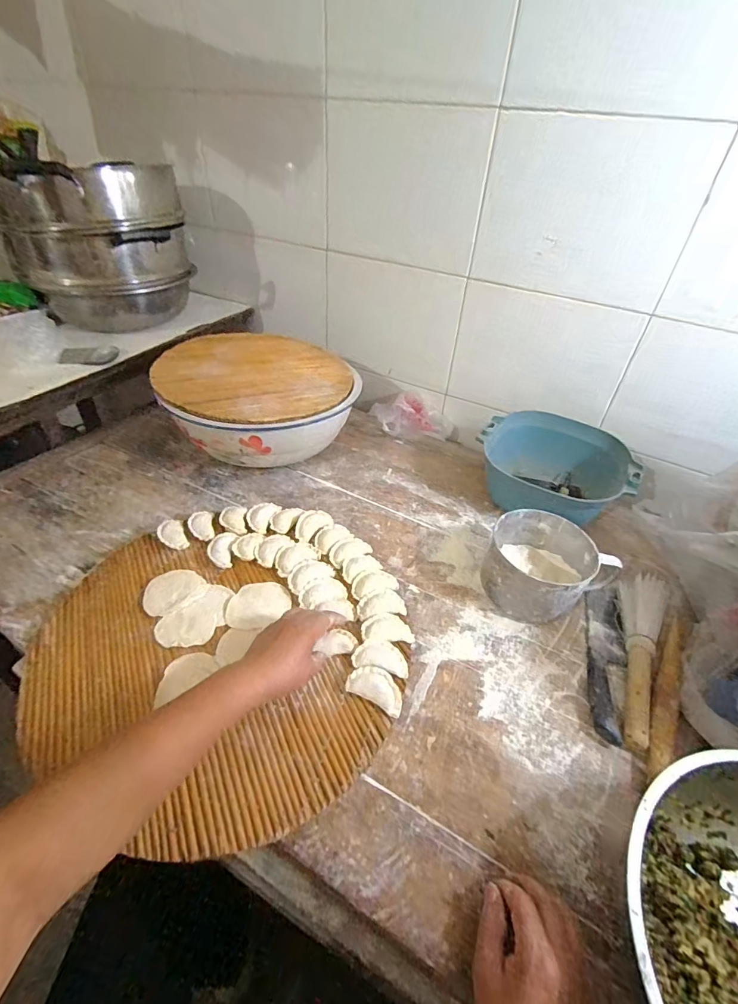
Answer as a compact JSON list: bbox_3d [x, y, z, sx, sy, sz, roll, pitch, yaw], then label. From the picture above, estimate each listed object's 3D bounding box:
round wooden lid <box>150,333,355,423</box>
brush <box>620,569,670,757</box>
[{"bbox_3d":[-0.211,-0.240,0.829,0.344,0.009,0.320,6,43,-6],"label":"round wooden lid"},{"bbox_3d":[0.359,0.195,0.576,0.058,0.046,0.259,21,43,16],"label":"brush"}]

